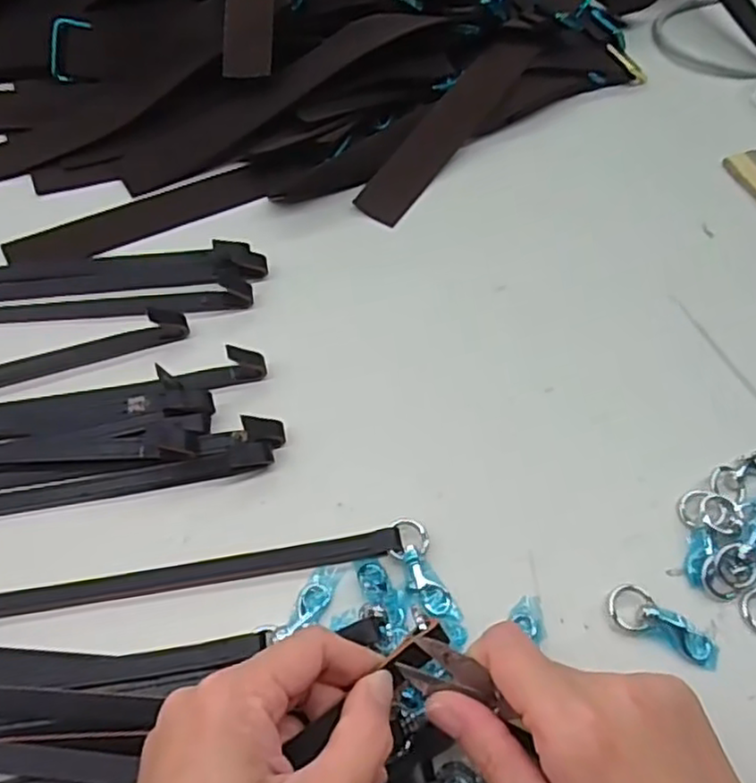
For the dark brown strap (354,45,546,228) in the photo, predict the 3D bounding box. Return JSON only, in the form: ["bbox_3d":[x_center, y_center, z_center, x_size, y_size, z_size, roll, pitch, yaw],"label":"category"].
[{"bbox_3d":[0.056,-0.205,0.512,0.037,0.008,0.208,43,71,-15],"label":"dark brown strap"}]

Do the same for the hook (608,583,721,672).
[{"bbox_3d":[0.141,0.112,0.331,0.055,0.008,0.027,22,58,10],"label":"hook"}]

